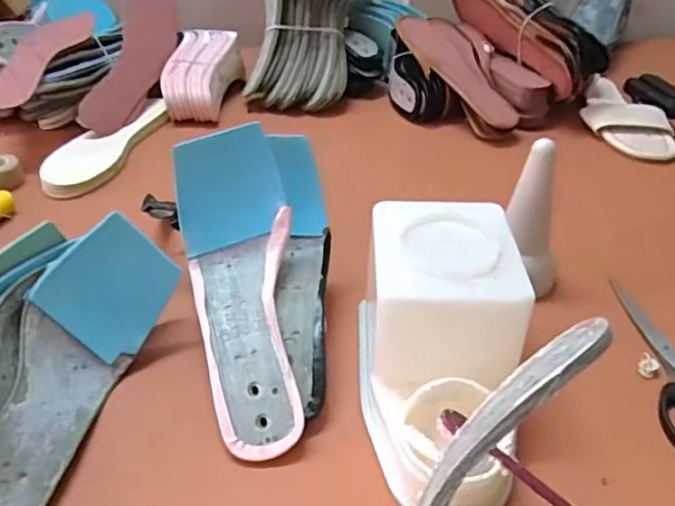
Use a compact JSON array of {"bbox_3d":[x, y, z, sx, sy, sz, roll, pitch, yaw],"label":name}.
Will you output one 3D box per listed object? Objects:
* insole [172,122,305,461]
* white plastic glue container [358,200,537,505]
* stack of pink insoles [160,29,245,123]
[{"bbox_3d":[-0.069,0.027,0.445,0.083,0.064,0.237,-7,67,-10],"label":"insole"},{"bbox_3d":[0.071,0.062,0.401,0.105,0.108,0.189,1,38,0],"label":"white plastic glue container"},{"bbox_3d":[-0.187,-0.244,0.829,0.081,0.057,0.162,7,54,7],"label":"stack of pink insoles"}]

